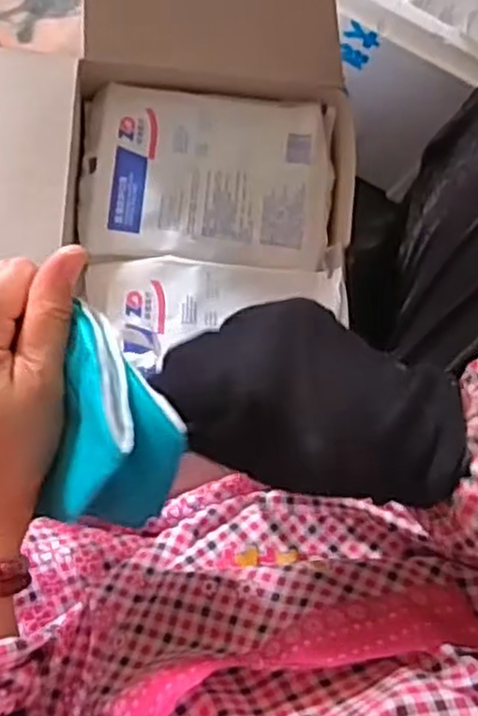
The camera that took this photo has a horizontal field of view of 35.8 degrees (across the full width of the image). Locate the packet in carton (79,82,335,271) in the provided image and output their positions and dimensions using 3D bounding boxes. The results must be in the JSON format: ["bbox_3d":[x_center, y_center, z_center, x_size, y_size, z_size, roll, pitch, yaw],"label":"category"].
[{"bbox_3d":[-0.022,-0.132,0.542,0.179,0.015,0.122,2,85,-6],"label":"packet in carton"}]

